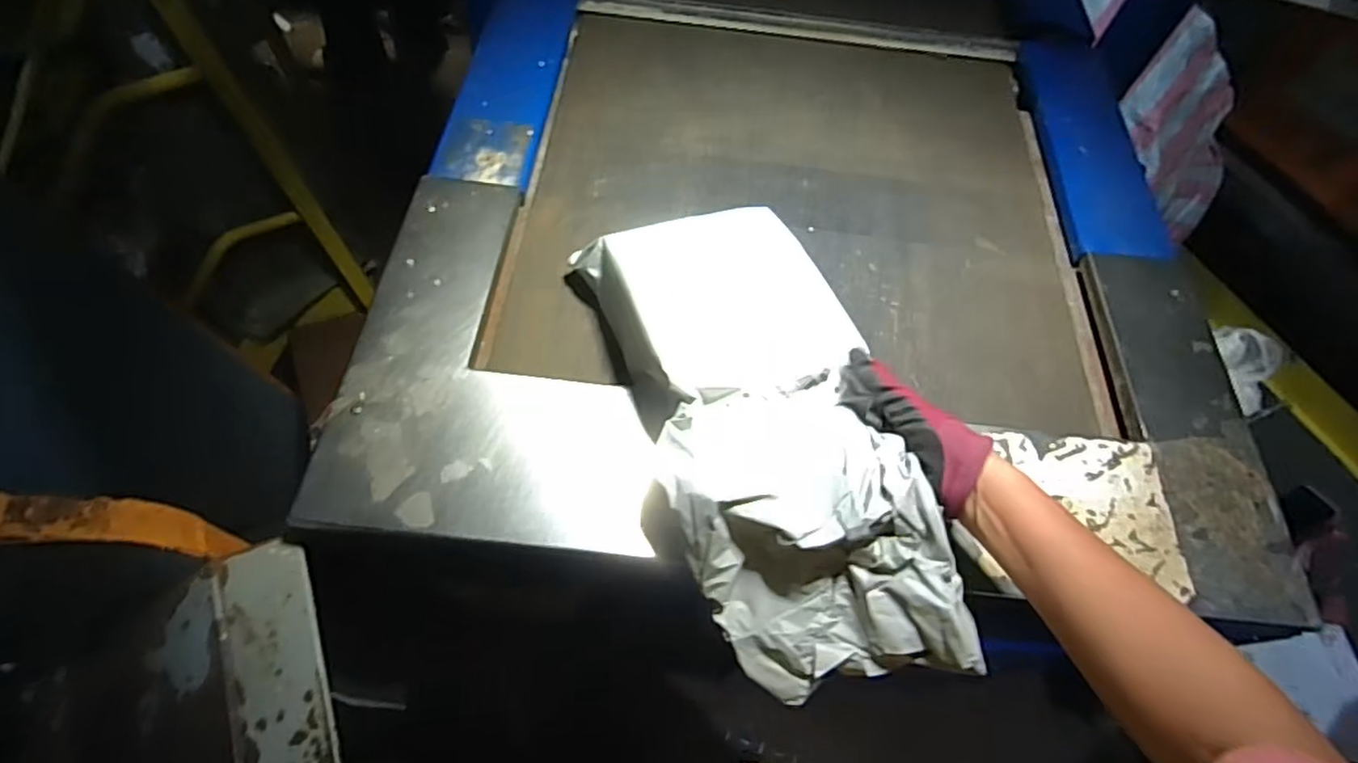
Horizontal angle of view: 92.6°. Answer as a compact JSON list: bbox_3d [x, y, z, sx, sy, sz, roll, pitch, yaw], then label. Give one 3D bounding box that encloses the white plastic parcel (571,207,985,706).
[{"bbox_3d":[0.070,0.025,0.534,0.190,0.107,0.420,-16,65,-12],"label":"white plastic parcel"}]

